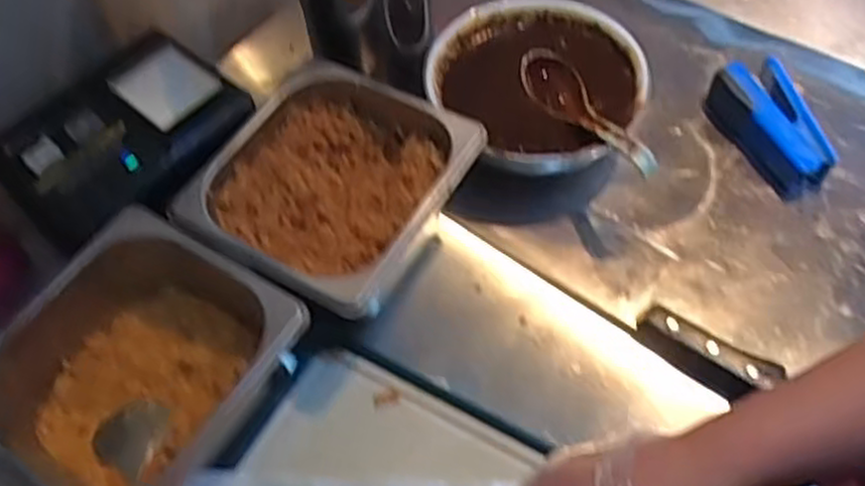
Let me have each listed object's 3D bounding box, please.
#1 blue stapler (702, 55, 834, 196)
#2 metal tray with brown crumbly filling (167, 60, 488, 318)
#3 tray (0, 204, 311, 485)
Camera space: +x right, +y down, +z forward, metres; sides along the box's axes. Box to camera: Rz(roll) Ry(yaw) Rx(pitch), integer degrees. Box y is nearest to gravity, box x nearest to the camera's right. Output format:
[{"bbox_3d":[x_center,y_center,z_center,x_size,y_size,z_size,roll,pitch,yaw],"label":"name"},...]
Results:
[{"bbox_3d":[0.281,-0.100,0.650,0.063,0.047,0.130,-14,66,-4],"label":"blue stapler"},{"bbox_3d":[-0.072,-0.038,0.574,0.164,0.085,0.171,28,70,14],"label":"metal tray with brown crumbly filling"},{"bbox_3d":[-0.193,0.082,0.512,0.160,0.083,0.174,30,70,14],"label":"tray"}]

